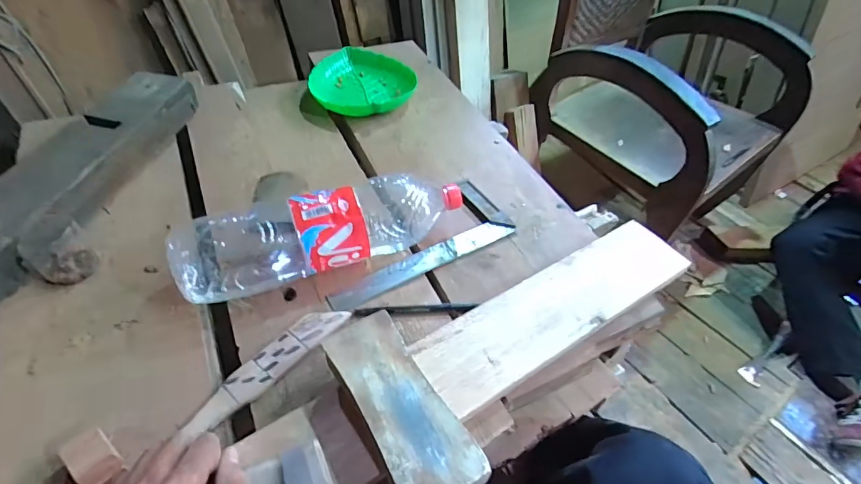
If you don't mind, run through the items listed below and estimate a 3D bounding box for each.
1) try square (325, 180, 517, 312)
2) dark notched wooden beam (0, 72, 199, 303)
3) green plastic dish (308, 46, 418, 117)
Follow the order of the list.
[{"bbox_3d":[-0.021,-0.005,0.551,0.250,0.010,0.107,-23,53,-24],"label":"try square"},{"bbox_3d":[-0.449,-0.075,0.548,0.109,0.064,0.436,10,47,4],"label":"dark notched wooden beam"},{"bbox_3d":[-0.117,-0.279,0.782,0.181,0.041,0.187,2,47,-2],"label":"green plastic dish"}]

